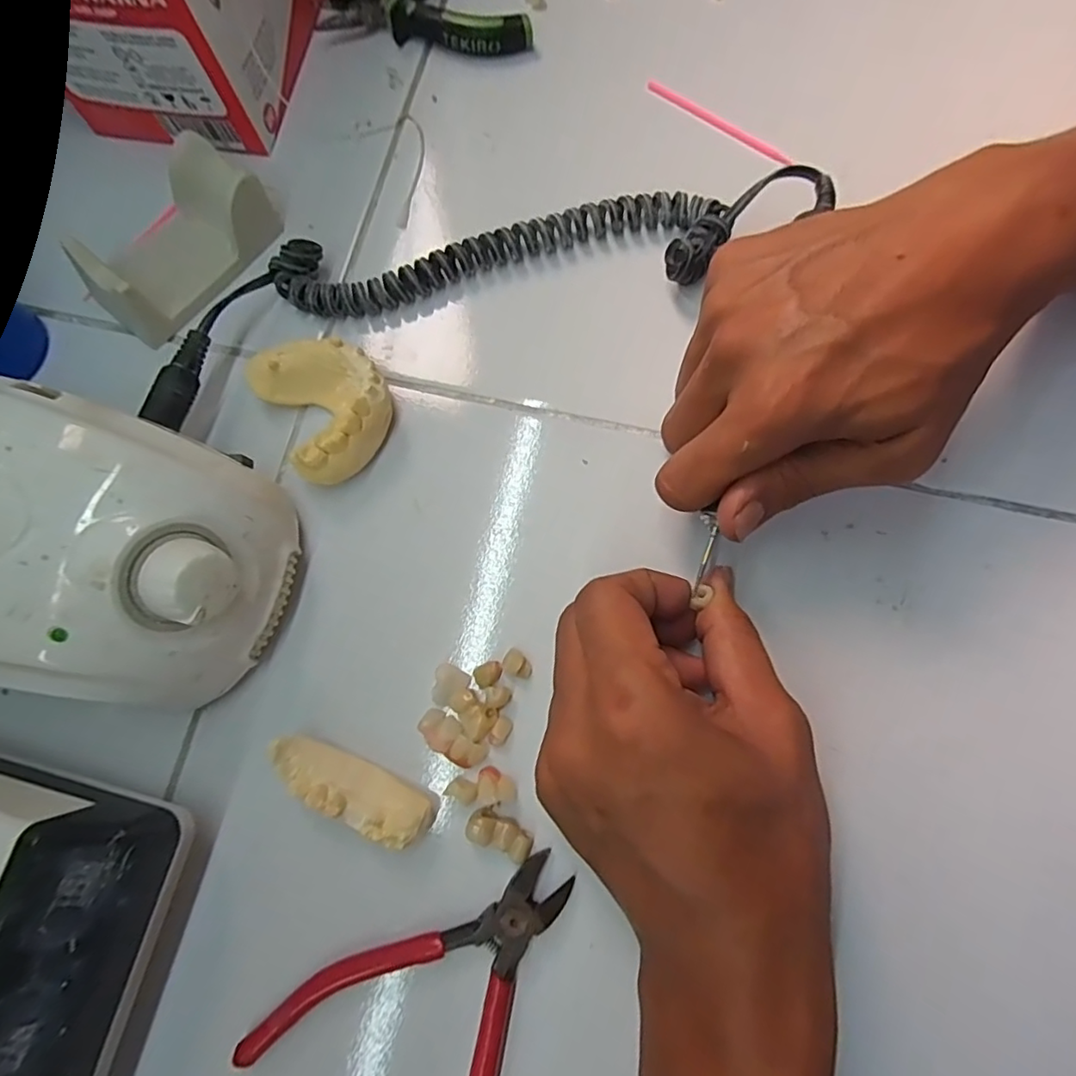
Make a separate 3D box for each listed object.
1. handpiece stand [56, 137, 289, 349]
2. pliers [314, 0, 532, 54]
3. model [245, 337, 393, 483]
[{"bbox_3d":[-0.174,-0.142,0.280,0.052,0.033,0.090,36,79,10],"label":"handpiece stand"},{"bbox_3d":[-0.064,-0.300,0.323,0.108,0.016,0.079,-13,76,-2],"label":"pliers"},{"bbox_3d":[-0.095,-0.061,0.263,0.051,0.031,0.067,-32,77,-6],"label":"model"}]

